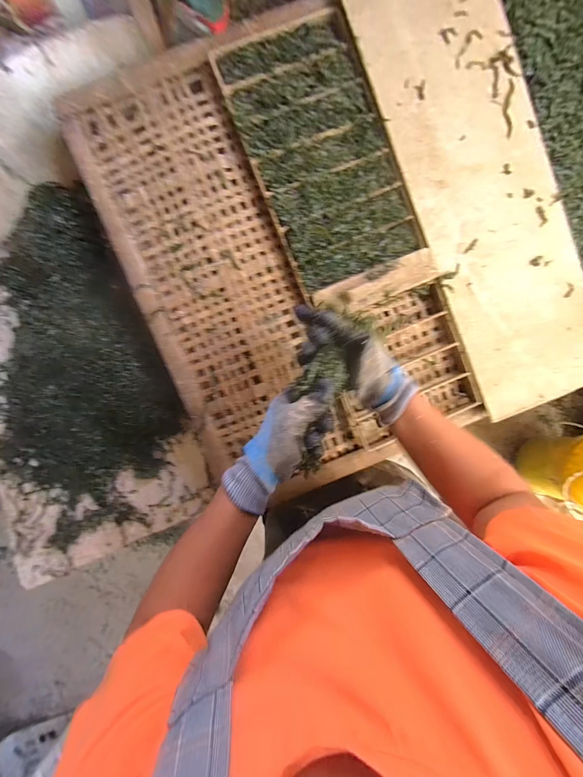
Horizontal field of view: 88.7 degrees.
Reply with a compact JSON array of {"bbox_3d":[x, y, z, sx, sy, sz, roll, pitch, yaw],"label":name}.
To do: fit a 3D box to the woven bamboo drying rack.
[{"bbox_3d":[-0.017,-0.203,0.532,0.518,0.059,0.766,-21,94,1],"label":"woven bamboo drying rack"}]

